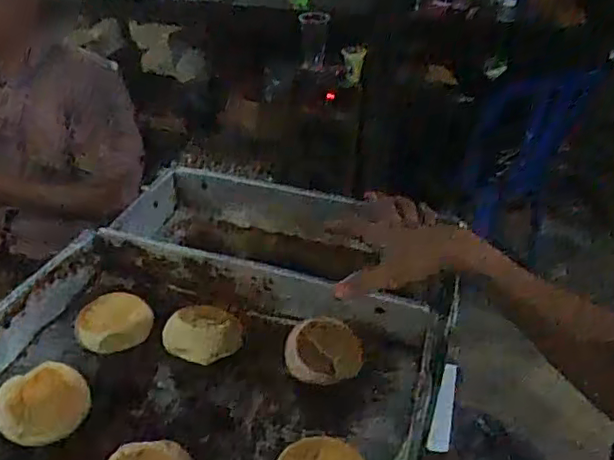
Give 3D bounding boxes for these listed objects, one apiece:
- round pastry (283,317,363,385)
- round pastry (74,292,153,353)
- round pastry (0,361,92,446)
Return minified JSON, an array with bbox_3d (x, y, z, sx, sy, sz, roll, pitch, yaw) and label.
[{"bbox_3d":[0.017,0.116,0.597,0.073,0.025,0.061,3,37,6],"label":"round pastry"},{"bbox_3d":[-0.199,0.095,0.631,0.073,0.031,0.058,-15,39,-17],"label":"round pastry"},{"bbox_3d":[-0.235,0.158,0.543,0.079,0.040,0.065,-18,40,-20],"label":"round pastry"}]

